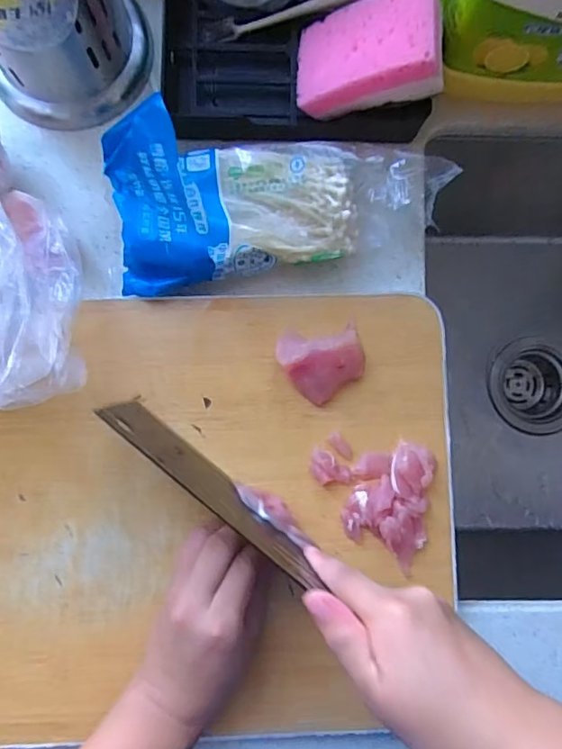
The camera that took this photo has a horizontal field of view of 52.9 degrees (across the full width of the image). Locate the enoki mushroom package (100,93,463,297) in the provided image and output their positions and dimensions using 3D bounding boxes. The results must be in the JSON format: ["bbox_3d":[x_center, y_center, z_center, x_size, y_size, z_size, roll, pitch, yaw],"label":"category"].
[{"bbox_3d":[-0.003,-0.126,0.375,0.224,0.046,0.108,-12,87,-2],"label":"enoki mushroom package"}]

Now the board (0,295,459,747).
[{"bbox_3d":[-0.078,0.092,0.378,0.387,0.023,0.284,-2,88,-3],"label":"board"}]

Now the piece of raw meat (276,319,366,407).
[{"bbox_3d":[0.031,-0.014,0.384,0.057,0.022,0.053,0,87,-1],"label":"piece of raw meat"}]

